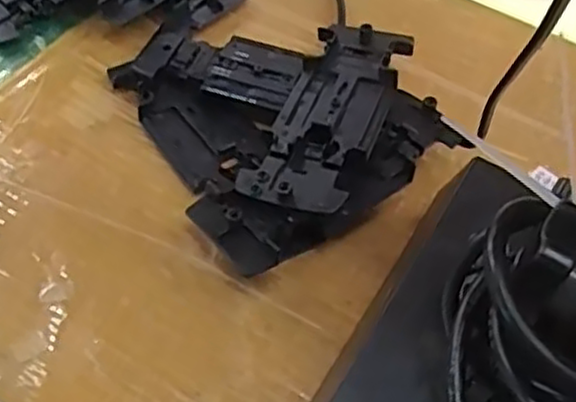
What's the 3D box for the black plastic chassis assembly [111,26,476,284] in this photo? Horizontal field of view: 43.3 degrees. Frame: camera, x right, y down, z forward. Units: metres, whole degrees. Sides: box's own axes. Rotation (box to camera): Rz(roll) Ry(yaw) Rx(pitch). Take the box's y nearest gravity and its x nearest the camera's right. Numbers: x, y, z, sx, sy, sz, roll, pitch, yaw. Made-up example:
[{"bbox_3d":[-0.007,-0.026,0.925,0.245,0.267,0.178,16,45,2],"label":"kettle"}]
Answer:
[{"bbox_3d":[-0.002,-0.043,0.344,0.130,0.030,0.138,-28,61,-20],"label":"black plastic chassis assembly"}]

